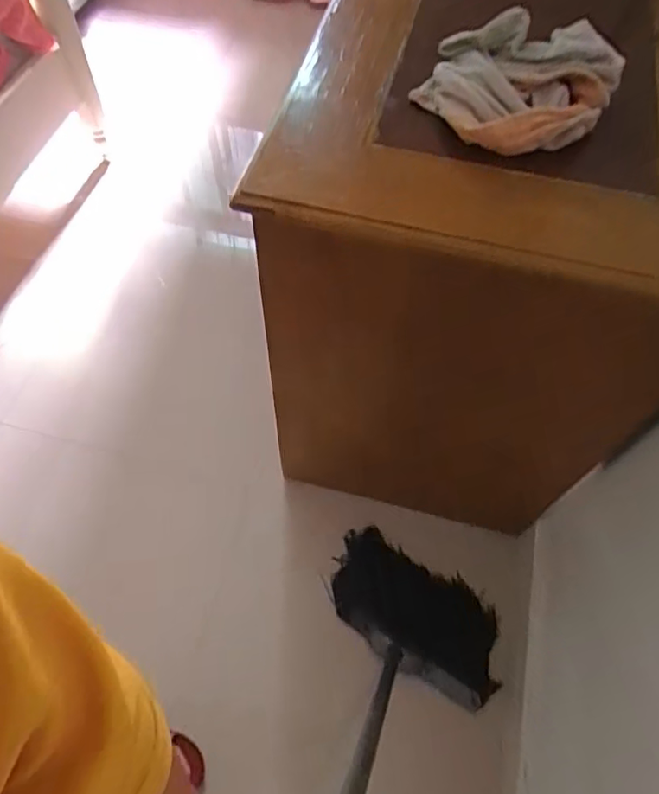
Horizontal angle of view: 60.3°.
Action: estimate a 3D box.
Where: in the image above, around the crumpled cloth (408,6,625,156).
[{"bbox_3d":[0.187,-0.323,0.574,0.138,0.073,0.166,-37,68,-19],"label":"crumpled cloth"}]

